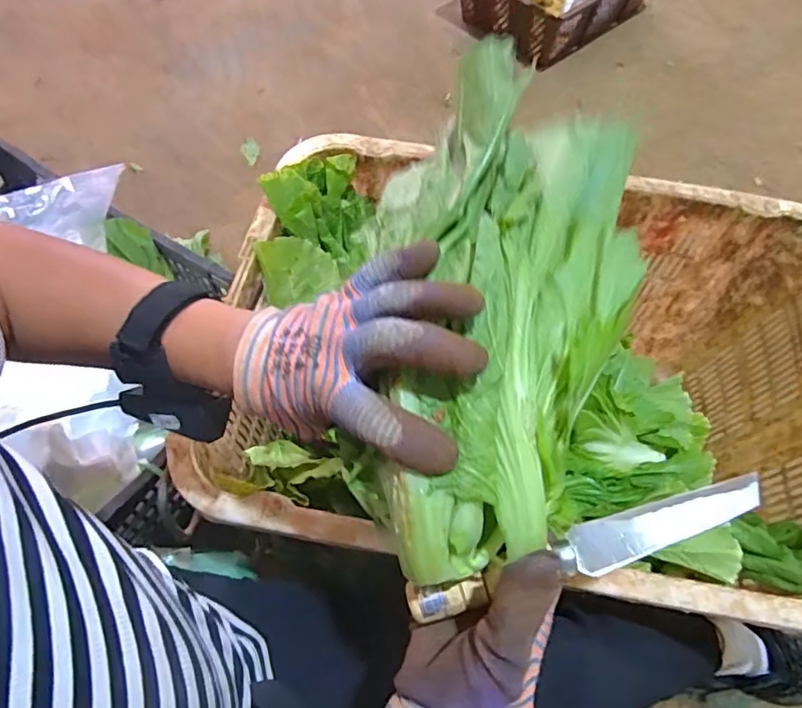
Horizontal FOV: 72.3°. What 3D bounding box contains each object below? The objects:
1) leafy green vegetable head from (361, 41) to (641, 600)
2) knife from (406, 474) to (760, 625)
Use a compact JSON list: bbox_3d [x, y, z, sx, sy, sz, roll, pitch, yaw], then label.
[{"bbox_3d":[0.052,-0.030,0.313,0.152,0.067,0.293,8,69,3],"label":"leafy green vegetable head"},{"bbox_3d":[0.102,0.108,0.303,0.201,0.011,0.026,-18,64,-2],"label":"knife"}]

